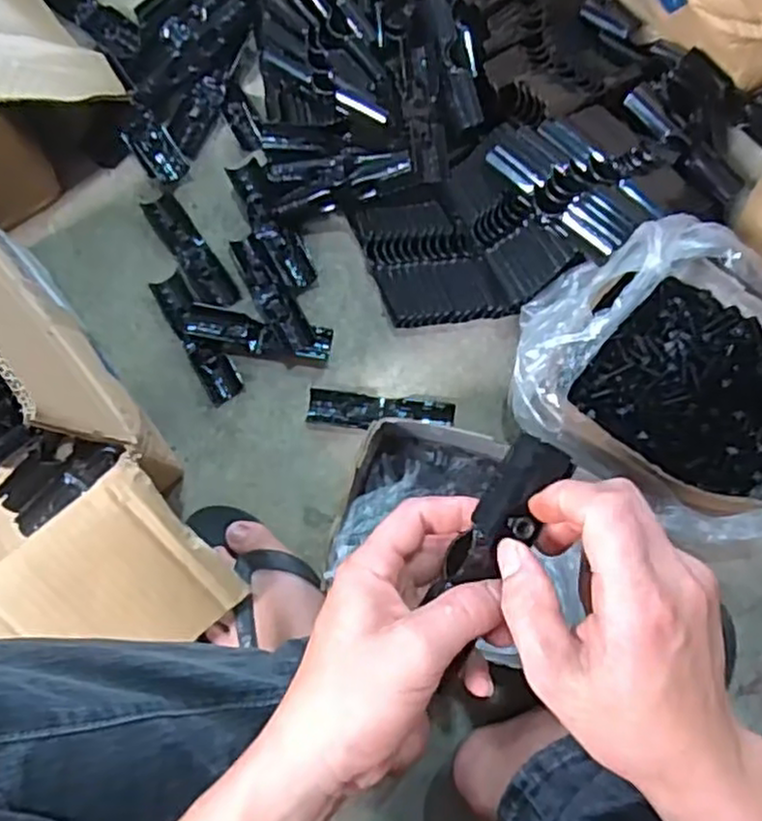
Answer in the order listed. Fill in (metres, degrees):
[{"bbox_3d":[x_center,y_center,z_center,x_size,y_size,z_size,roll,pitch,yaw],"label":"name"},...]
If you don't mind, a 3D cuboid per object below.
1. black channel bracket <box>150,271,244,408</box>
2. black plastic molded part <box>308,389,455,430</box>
[{"bbox_3d":[-0.166,-0.065,0.647,0.032,0.011,0.125,-28,80,-4],"label":"black channel bracket"},{"bbox_3d":[0.000,0.001,0.630,0.127,0.008,0.030,6,79,2],"label":"black plastic molded part"}]

